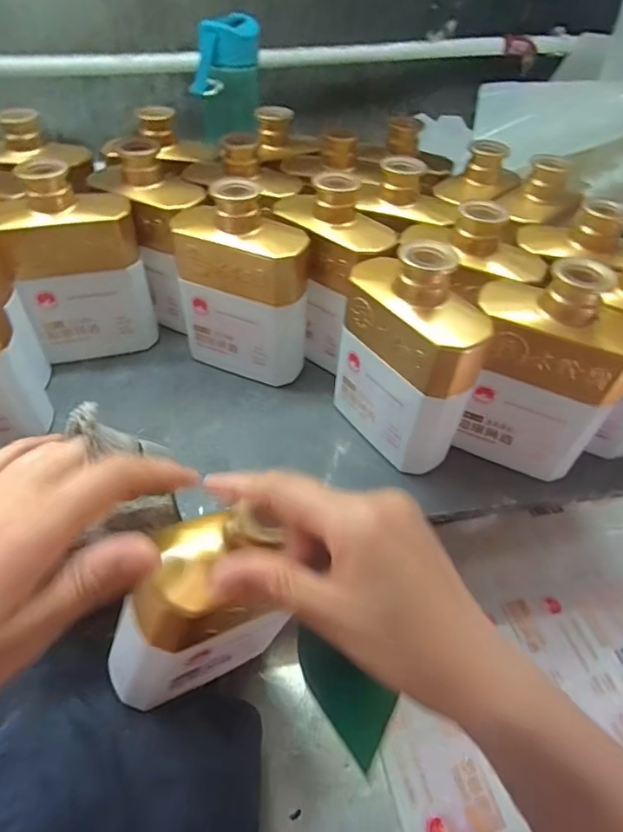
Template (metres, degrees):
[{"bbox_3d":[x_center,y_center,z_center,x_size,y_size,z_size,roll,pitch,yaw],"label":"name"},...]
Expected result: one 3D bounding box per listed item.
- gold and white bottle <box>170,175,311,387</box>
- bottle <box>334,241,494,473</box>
[{"bbox_3d":[-0.062,-0.108,0.426,0.111,0.164,0.047,21,51,14],"label":"gold and white bottle"},{"bbox_3d":[0.071,-0.042,0.371,0.048,0.162,0.110,-27,55,-24],"label":"bottle"}]

